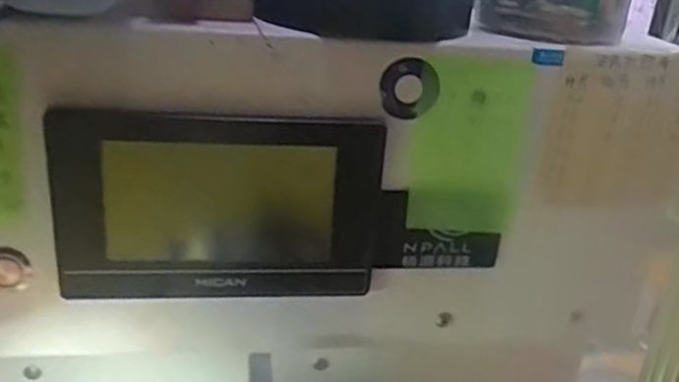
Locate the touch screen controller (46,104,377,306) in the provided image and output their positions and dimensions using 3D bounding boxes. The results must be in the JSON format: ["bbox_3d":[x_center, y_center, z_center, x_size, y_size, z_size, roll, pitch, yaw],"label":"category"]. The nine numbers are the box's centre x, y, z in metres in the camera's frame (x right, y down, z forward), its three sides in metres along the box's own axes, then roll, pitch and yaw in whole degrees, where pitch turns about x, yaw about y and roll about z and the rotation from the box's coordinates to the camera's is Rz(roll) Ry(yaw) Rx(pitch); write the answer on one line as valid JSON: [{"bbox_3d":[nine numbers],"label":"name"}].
[{"bbox_3d":[-0.049,0.008,0.295,0.136,0.087,0.017,2,25,-8],"label":"touch screen controller"}]

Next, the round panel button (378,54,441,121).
[{"bbox_3d":[0.030,-0.043,0.292,0.026,0.026,0.006,-5,27,-21],"label":"round panel button"}]

